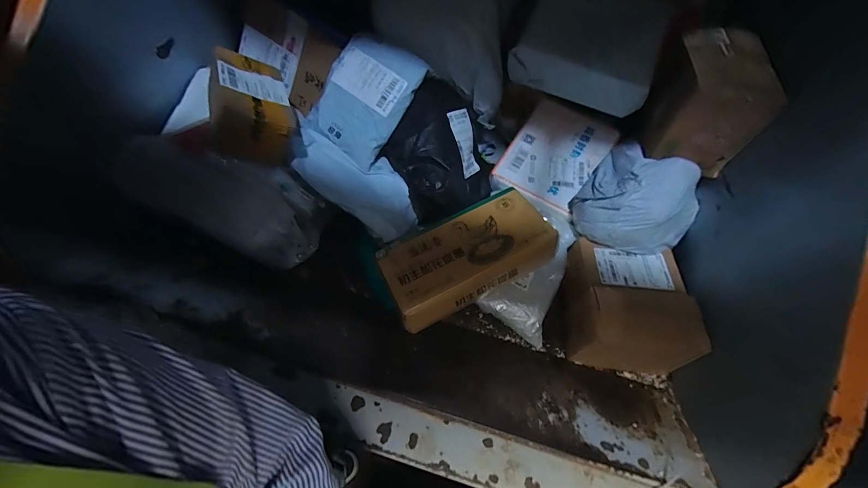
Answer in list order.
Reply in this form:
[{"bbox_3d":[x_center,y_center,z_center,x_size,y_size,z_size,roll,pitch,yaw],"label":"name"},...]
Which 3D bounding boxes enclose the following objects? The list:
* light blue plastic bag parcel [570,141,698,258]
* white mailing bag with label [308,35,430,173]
[{"bbox_3d":[0.365,-0.082,0.656,0.178,0.122,0.193,-37,65,-25],"label":"light blue plastic bag parcel"},{"bbox_3d":[-0.130,-0.275,0.686,0.154,0.219,0.046,32,13,-8],"label":"white mailing bag with label"}]

